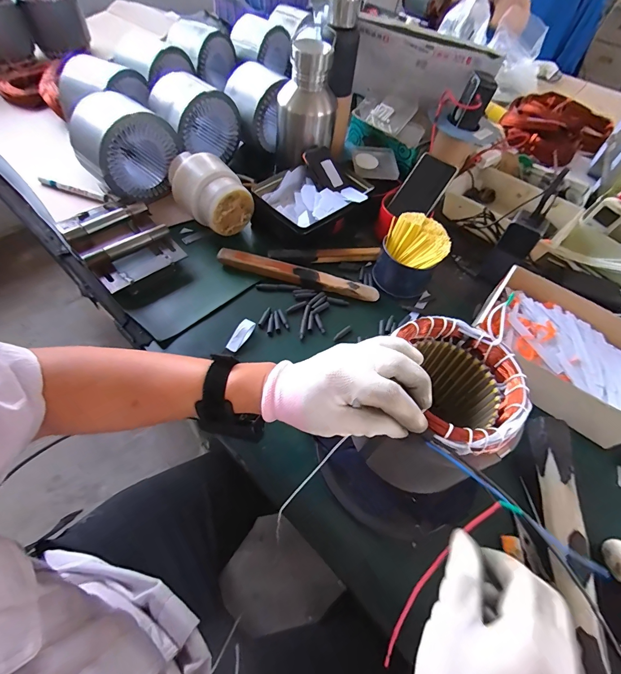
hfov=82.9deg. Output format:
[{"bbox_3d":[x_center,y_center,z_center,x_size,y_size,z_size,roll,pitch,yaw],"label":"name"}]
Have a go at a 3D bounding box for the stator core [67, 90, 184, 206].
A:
[{"bbox_3d":[-0.339,-0.351,0.650,0.129,0.133,0.153,38,60,19],"label":"stator core"}]

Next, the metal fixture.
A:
[{"bbox_3d":[-0.315,-0.155,0.578,0.139,0.041,0.184,-37,66,-26],"label":"metal fixture"}]

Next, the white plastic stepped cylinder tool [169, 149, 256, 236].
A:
[{"bbox_3d":[-0.183,-0.257,0.630,0.111,0.099,0.147,-29,63,-23],"label":"white plastic stepped cylinder tool"}]

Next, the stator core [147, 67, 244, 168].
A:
[{"bbox_3d":[-0.231,-0.444,0.724,0.104,0.129,0.160,41,61,21],"label":"stator core"}]

